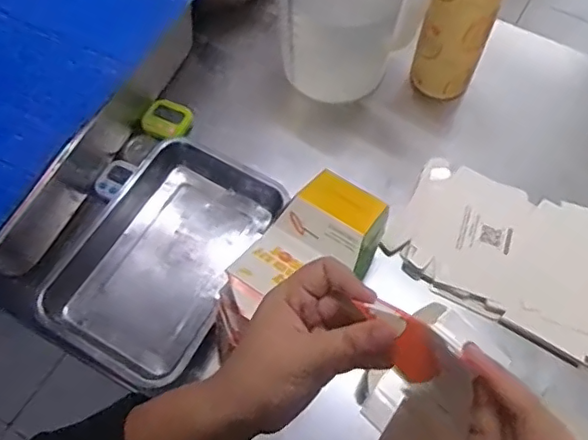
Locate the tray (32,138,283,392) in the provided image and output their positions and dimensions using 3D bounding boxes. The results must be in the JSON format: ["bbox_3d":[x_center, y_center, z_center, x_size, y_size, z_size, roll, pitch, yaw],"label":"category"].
[{"bbox_3d":[-0.161,0.043,0.751,0.186,0.070,0.306,27,67,12],"label":"tray"}]

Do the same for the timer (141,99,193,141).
[{"bbox_3d":[-0.184,-0.144,0.838,0.060,0.025,0.062,22,66,10],"label":"timer"}]

